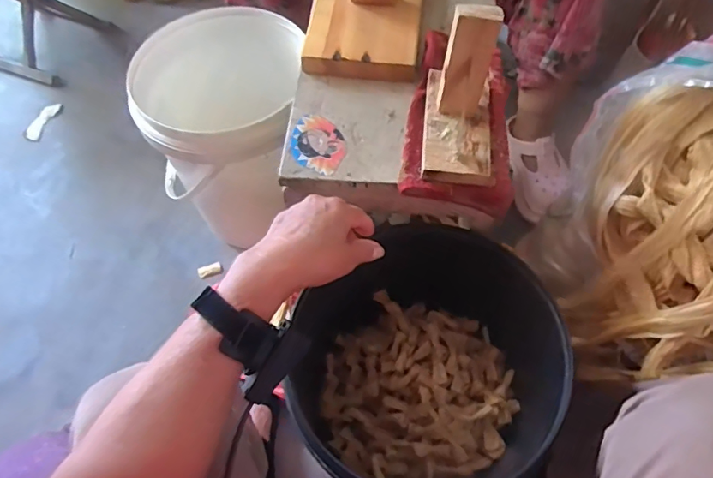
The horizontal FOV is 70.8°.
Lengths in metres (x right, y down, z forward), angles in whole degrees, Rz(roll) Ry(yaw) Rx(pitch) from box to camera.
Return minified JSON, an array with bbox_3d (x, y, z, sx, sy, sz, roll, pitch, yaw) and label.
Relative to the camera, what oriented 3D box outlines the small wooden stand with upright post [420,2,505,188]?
[{"bbox_3d":[0.111,-0.154,0.511,0.077,0.137,0.147,3,59,4],"label":"small wooden stand with upright post"}]

